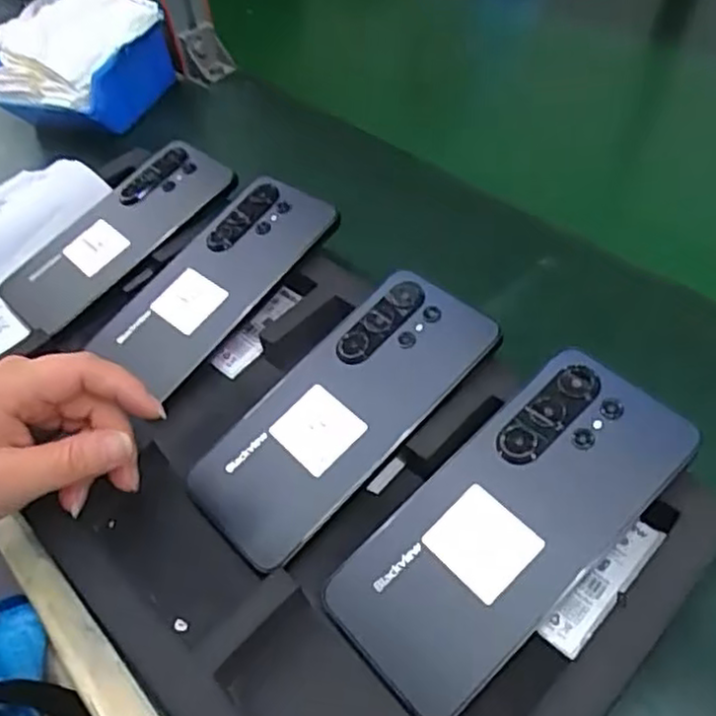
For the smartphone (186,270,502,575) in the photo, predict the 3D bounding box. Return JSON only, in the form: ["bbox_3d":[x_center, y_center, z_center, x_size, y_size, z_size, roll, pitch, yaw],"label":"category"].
[{"bbox_3d":[-0.008,0.025,0.360,0.076,0.011,0.167,37,75,29],"label":"smartphone"}]

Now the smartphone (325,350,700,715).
[{"bbox_3d":[0.065,0.069,0.308,0.167,0.006,0.078,-43,54,-11],"label":"smartphone"}]

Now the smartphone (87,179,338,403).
[{"bbox_3d":[-0.089,-0.050,0.439,0.073,0.012,0.153,36,75,29],"label":"smartphone"}]

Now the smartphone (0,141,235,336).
[{"bbox_3d":[-0.166,-0.088,0.488,0.168,0.012,0.091,-43,59,-12],"label":"smartphone"}]

